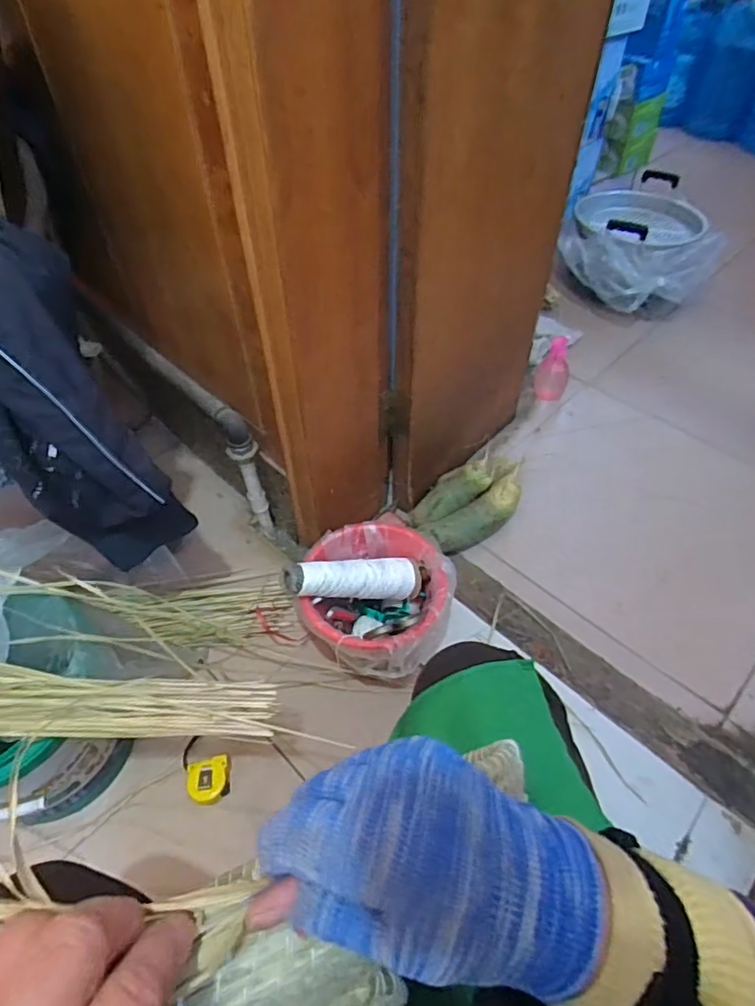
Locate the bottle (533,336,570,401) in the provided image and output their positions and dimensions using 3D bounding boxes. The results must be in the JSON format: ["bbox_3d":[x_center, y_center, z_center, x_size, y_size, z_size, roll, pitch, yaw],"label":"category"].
[{"bbox_3d":[0.422,-0.311,1.353,0.078,0.161,0.069,13,50,10],"label":"bottle"}]

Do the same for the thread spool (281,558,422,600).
[{"bbox_3d":[-0.032,0.116,0.856,0.235,0.049,0.052,5,43,-35],"label":"thread spool"}]

